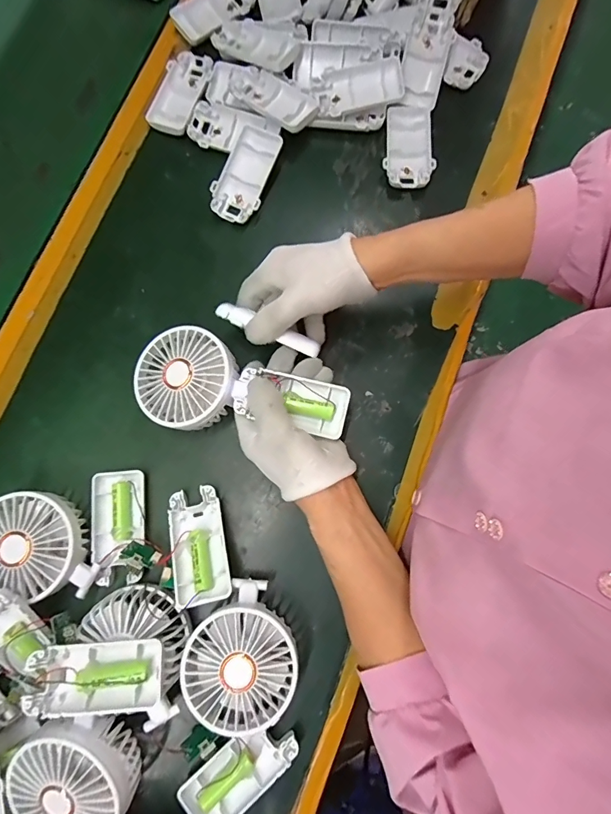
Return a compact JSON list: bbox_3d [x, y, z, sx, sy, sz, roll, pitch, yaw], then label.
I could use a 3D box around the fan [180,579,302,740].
[{"bbox_3d":[-0.047,0.199,0.338,0.088,0.046,0.097,39,82,10],"label":"fan"}]

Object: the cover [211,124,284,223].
[{"bbox_3d":[-0.062,-0.240,0.434,0.050,0.022,0.095,21,81,5],"label":"cover"}]

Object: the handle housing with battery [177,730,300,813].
[{"bbox_3d":[-0.052,0.290,0.334,0.091,0.024,0.045,-41,81,-6],"label":"handle housing with battery"}]

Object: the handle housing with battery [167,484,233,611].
[{"bbox_3d":[-0.090,0.118,0.360,0.045,0.019,0.094,-14,62,-3],"label":"handle housing with battery"}]

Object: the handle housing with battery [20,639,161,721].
[{"bbox_3d":[-0.151,0.197,0.305,0.090,0.024,0.046,-4,78,2],"label":"handle housing with battery"}]

